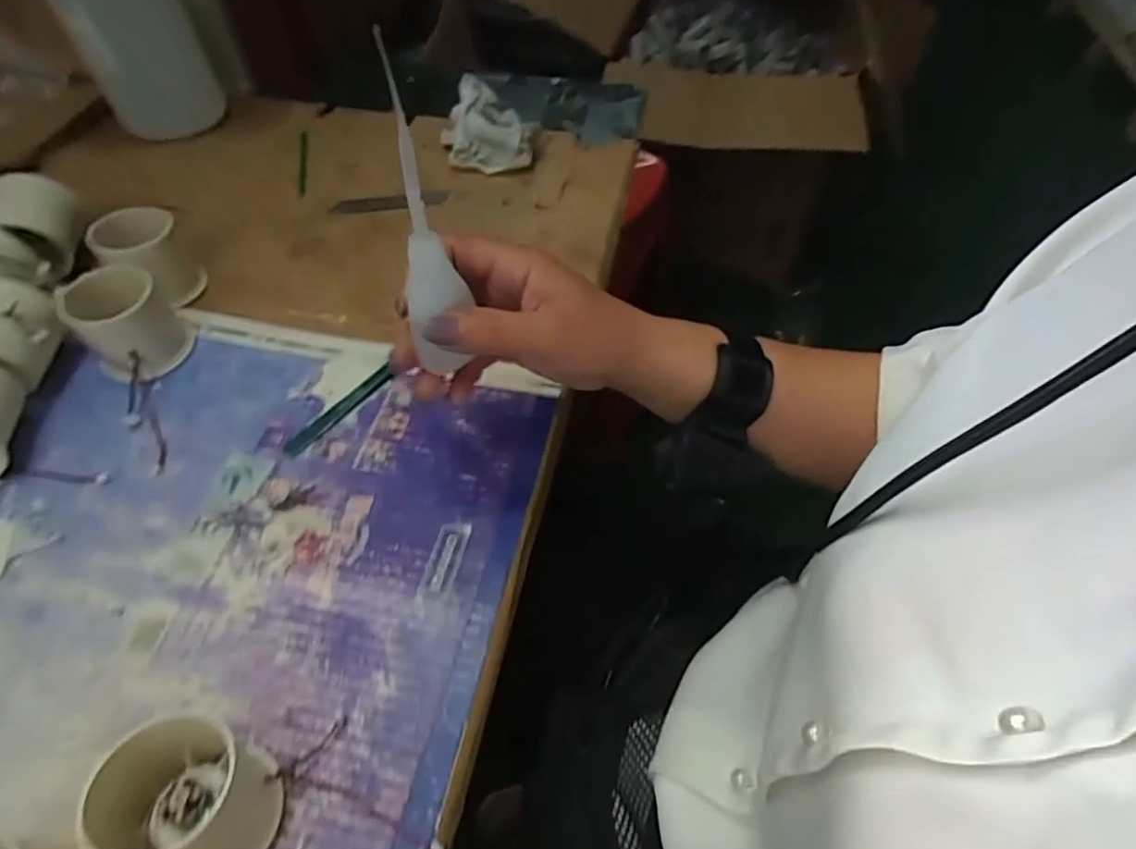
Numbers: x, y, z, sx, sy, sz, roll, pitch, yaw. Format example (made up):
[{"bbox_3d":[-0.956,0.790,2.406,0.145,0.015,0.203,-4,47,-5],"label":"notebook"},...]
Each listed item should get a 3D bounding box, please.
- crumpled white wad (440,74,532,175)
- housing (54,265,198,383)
[{"bbox_3d":[-0.072,-0.268,0.553,0.077,0.046,0.098,-11,54,-10],"label":"crumpled white wad"},{"bbox_3d":[-0.277,-0.065,0.395,0.058,0.052,0.054,-35,62,-25],"label":"housing"}]

